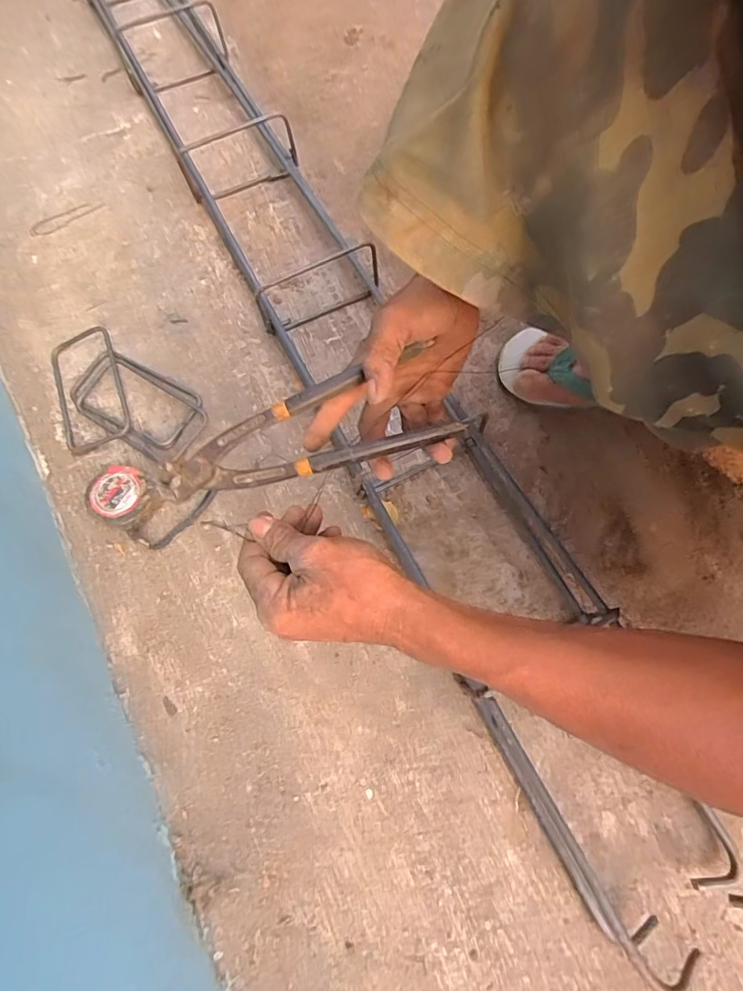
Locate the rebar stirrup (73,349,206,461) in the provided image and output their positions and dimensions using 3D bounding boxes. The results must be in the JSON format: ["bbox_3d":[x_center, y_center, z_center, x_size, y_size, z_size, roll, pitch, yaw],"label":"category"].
[{"bbox_3d":[-0.275,-0.109,0.577,0.167,0.013,0.092,31,76,10],"label":"rebar stirrup"}]

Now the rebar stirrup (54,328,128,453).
[{"bbox_3d":[-0.338,-0.126,0.581,0.075,0.013,0.155,-20,73,-5],"label":"rebar stirrup"}]

